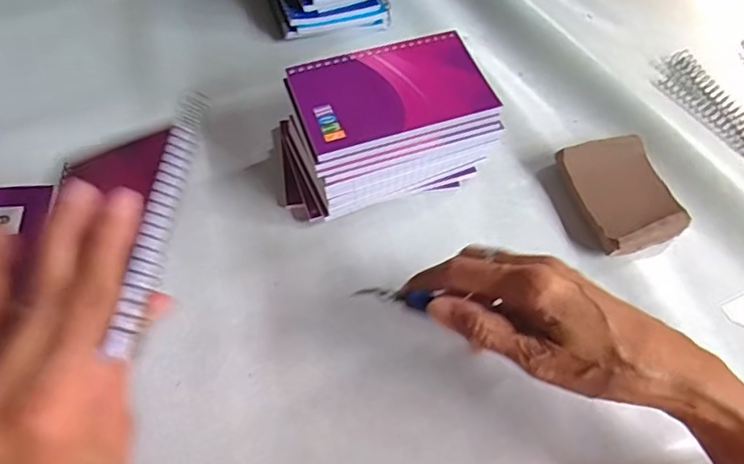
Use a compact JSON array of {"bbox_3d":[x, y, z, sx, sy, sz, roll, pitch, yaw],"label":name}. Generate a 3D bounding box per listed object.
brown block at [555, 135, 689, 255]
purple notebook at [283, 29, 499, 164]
[{"bbox_3d":[0.182,-0.028,0.416,0.066,0.020,0.085,-16,62,-10],"label":"brown block"},{"bbox_3d":[0.015,-0.097,0.390,0.128,0.005,0.081,-16,62,-10],"label":"purple notebook"}]

